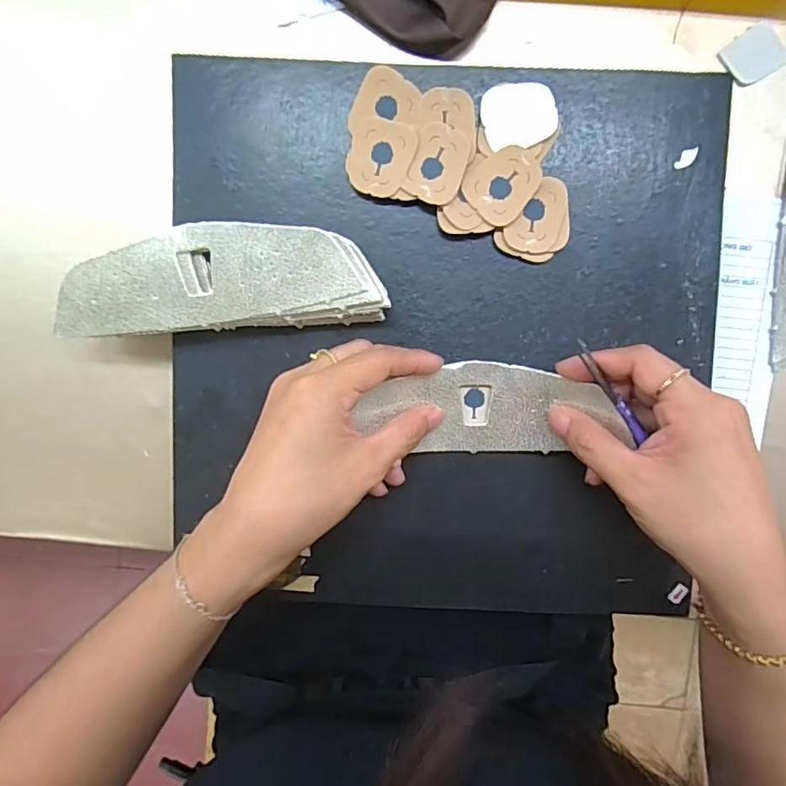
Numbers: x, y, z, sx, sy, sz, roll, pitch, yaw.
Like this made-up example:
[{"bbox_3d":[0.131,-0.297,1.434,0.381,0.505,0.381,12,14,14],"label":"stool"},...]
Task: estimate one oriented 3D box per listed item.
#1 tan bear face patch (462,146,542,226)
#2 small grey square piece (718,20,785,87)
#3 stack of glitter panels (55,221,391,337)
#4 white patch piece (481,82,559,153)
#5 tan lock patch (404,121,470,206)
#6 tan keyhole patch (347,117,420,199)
[{"bbox_3d":[0.058,-0.112,0.282,0.035,0.005,0.038,35,96,-3],"label":"tan bear face patch"},{"bbox_3d":[0.204,-0.190,0.299,0.034,0.004,0.027,-32,95,5],"label":"small grey square piece"},{"bbox_3d":[-0.091,-0.060,0.286,0.168,0.026,0.052,-2,97,1],"label":"stack of glitter panels"},{"bbox_3d":[0.067,-0.145,0.278,0.038,0.004,0.032,-7,97,2],"label":"white patch piece"},{"bbox_3d":[0.024,-0.121,0.281,0.028,0.005,0.040,15,97,-1],"label":"tan lock patch"},{"bbox_3d":[-0.007,-0.126,0.286,0.034,0.008,0.039,17,97,-1],"label":"tan keyhole patch"}]

